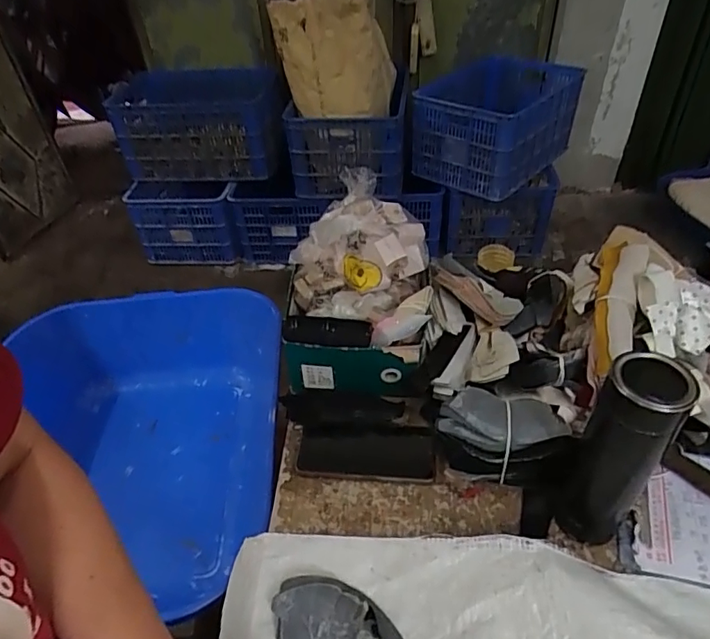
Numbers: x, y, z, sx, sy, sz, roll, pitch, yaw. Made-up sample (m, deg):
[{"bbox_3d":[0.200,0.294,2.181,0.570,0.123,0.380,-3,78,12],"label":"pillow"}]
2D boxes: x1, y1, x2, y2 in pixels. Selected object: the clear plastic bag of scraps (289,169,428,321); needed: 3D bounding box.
[{"bbox_3d":[0.008,-0.114,0.754,0.191,0.099,0.279,2,41,6],"label":"clear plastic bag of scraps"}]

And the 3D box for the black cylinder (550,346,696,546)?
[{"bbox_3d":[0.241,0.129,0.474,0.066,0.220,0.059,29,50,31],"label":"black cylinder"}]

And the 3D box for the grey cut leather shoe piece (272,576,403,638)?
[{"bbox_3d":[-0.015,0.277,0.467,0.121,0.027,0.065,12,43,16],"label":"grey cut leather shoe piece"}]

